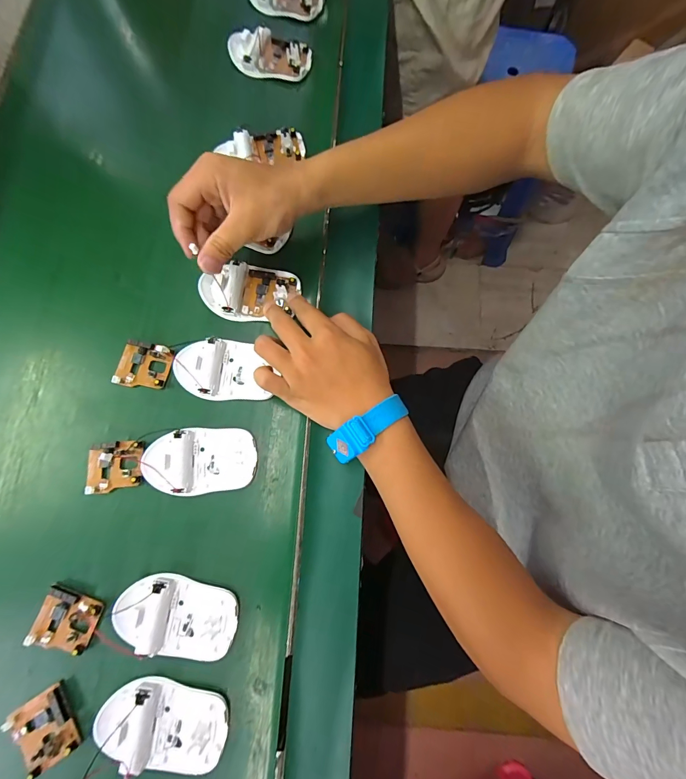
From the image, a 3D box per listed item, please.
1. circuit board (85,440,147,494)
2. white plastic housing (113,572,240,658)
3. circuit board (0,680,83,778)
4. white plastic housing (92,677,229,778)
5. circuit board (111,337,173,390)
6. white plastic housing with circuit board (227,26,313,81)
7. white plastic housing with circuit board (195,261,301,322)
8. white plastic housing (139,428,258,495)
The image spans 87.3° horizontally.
[{"bbox_3d":[-0.207,0.069,0.325,0.050,0.010,0.044,-3,77,0],"label":"circuit board"},{"bbox_3d":[-0.136,0.186,0.291,0.095,0.020,0.056,14,78,4],"label":"white plastic housing"},{"bbox_3d":[-0.236,0.269,0.283,0.043,0.008,0.049,-32,79,-6],"label":"circuit board"},{"bbox_3d":[-0.139,0.260,0.275,0.097,0.016,0.055,8,77,3],"label":"white plastic housing"},{"bbox_3d":[-0.192,-0.023,0.345,0.051,0.012,0.044,14,78,4],"label":"circuit board"},{"bbox_3d":[-0.087,-0.398,0.421,0.097,0.023,0.048,7,77,2],"label":"white plastic housing with circuit board"},{"bbox_3d":[-0.092,-0.098,0.353,0.093,0.019,0.056,3,77,1],"label":"white plastic housing with circuit board"},{"bbox_3d":[-0.128,0.063,0.320,0.099,0.017,0.055,-7,77,-1],"label":"white plastic housing"}]

